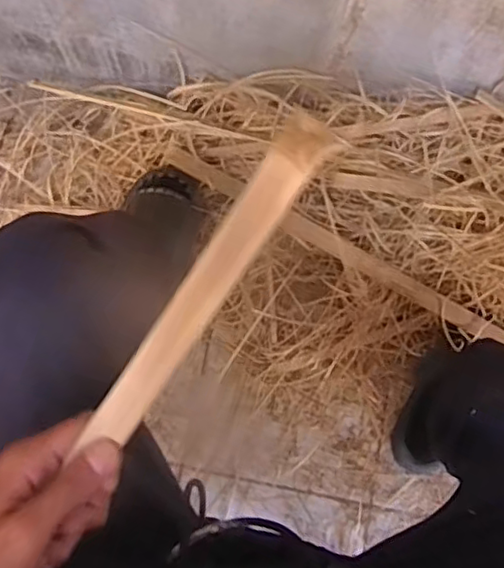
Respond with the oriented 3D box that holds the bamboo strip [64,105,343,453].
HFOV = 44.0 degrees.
[{"bbox_3d":[-0.028,0.004,0.352,0.027,0.011,0.218,37,103,8],"label":"bamboo strip"}]

